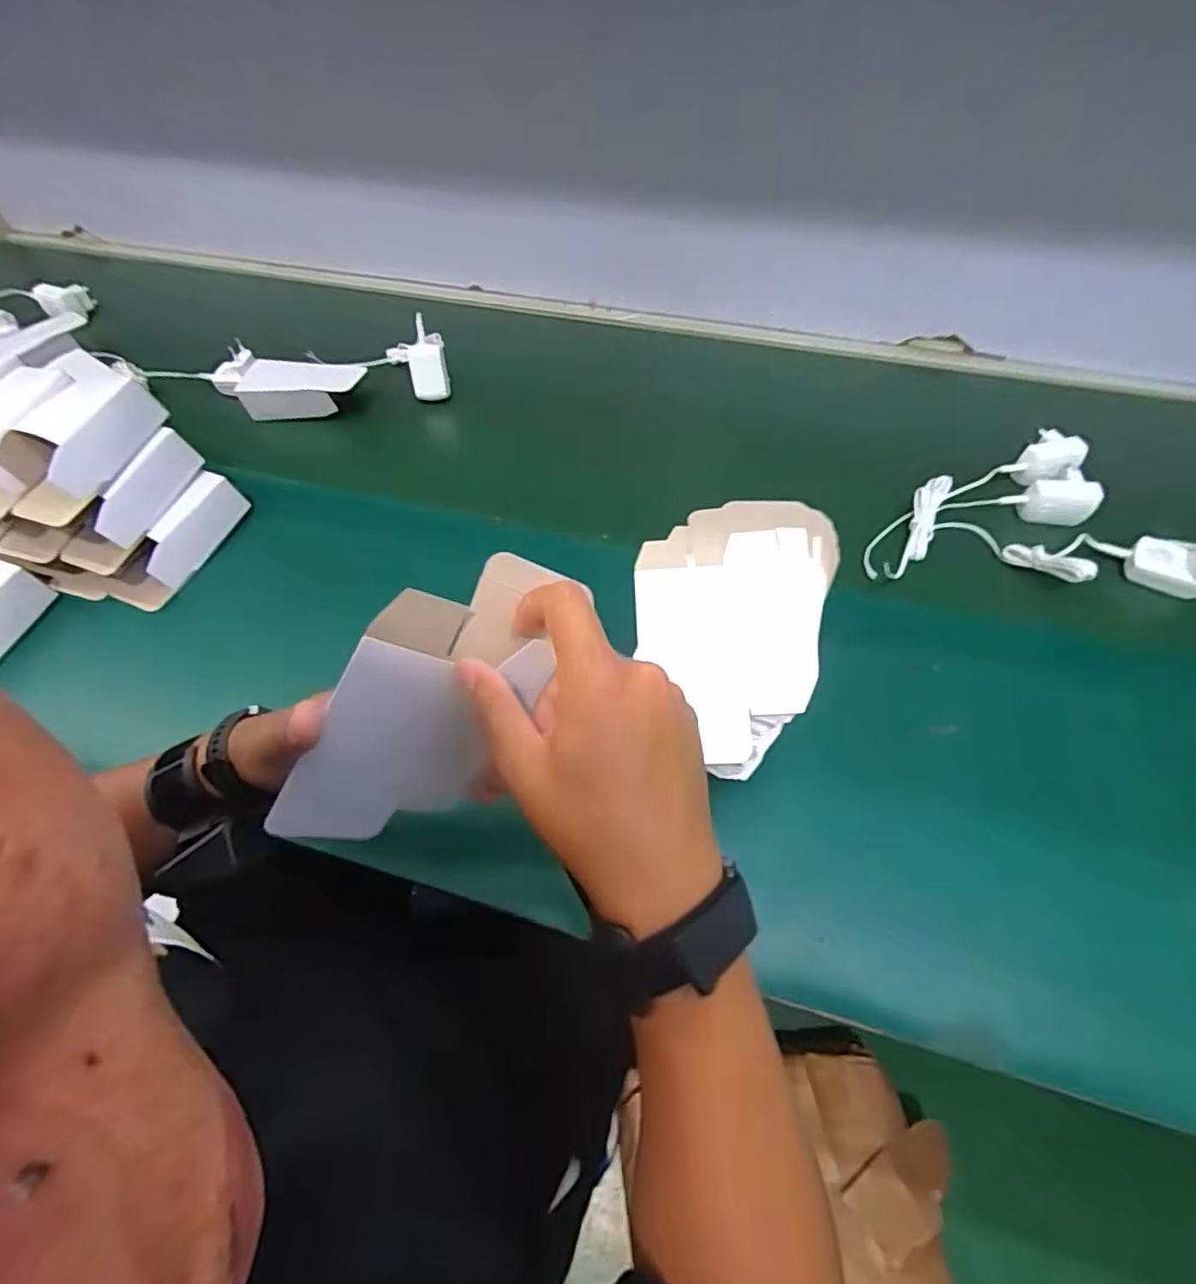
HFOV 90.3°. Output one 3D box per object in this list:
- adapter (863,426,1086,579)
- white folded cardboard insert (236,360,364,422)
[{"bbox_3d":[0.368,-0.145,0.591,0.289,0.038,0.060,-26,59,-15],"label":"adapter"},{"bbox_3d":[-0.356,-0.298,0.705,0.140,0.042,0.064,5,56,6],"label":"white folded cardboard insert"}]

